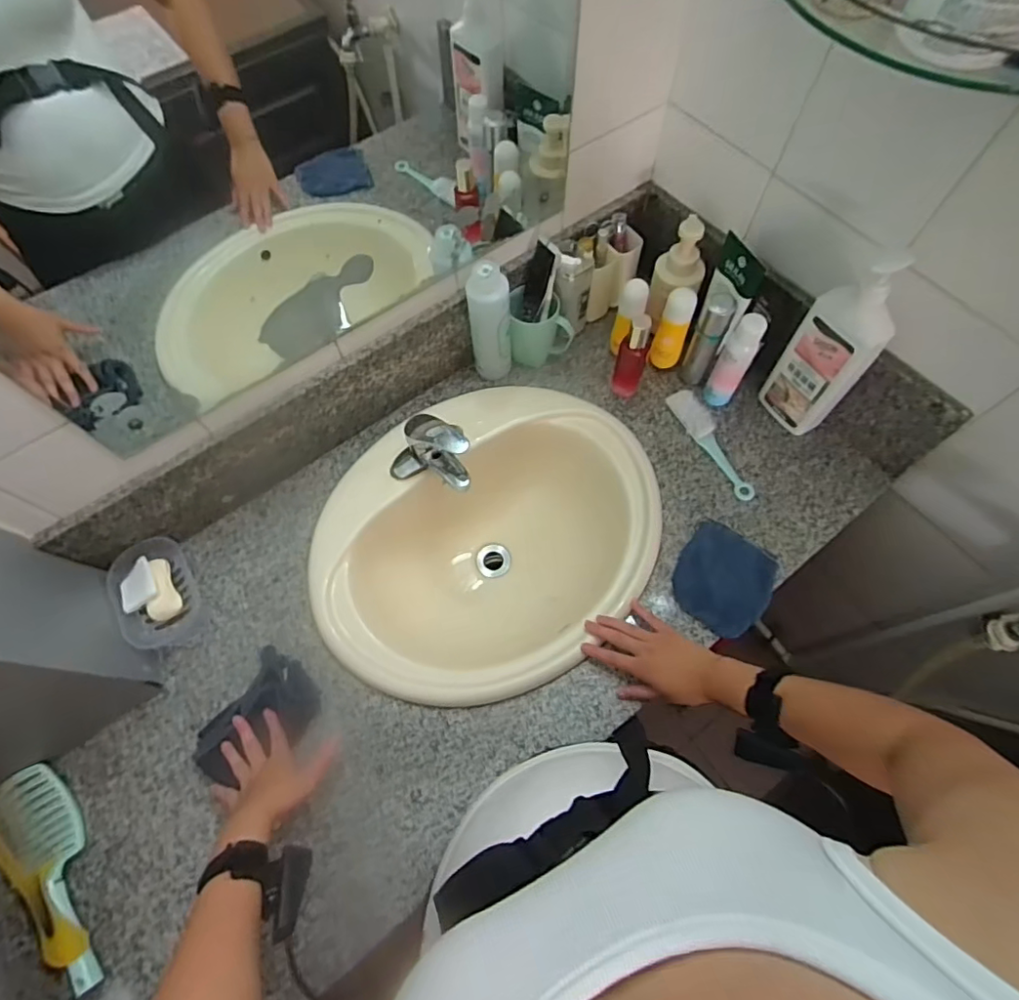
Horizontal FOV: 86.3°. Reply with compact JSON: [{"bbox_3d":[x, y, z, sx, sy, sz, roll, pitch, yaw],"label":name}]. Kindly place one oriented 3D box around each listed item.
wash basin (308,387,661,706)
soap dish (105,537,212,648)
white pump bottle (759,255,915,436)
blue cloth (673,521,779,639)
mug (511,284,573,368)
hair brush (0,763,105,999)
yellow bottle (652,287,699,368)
[{"bbox_3d":[-0.042,0.057,0.867,0.446,0.213,0.514,42,72,16],"label":"wash basin"},{"bbox_3d":[-0.488,0.131,0.760,0.094,0.052,0.144,-28,69,-12],"label":"soap dish"},{"bbox_3d":[0.448,-0.206,0.763,0.055,0.298,0.105,-23,68,-11],"label":"white pump bottle"},{"bbox_3d":[0.301,0.108,0.765,0.126,0.023,0.142,35,70,14],"label":"blue cloth"},{"bbox_3d":[0.053,-0.282,0.904,0.104,0.102,0.072,0,66,-1],"label":"mug"},{"bbox_3d":[-0.523,0.430,0.624,0.069,0.042,0.250,-38,71,-16],"label":"hair brush"},{"bbox_3d":[0.262,-0.271,0.871,0.050,0.137,0.040,24,68,10],"label":"yellow bottle"}]

